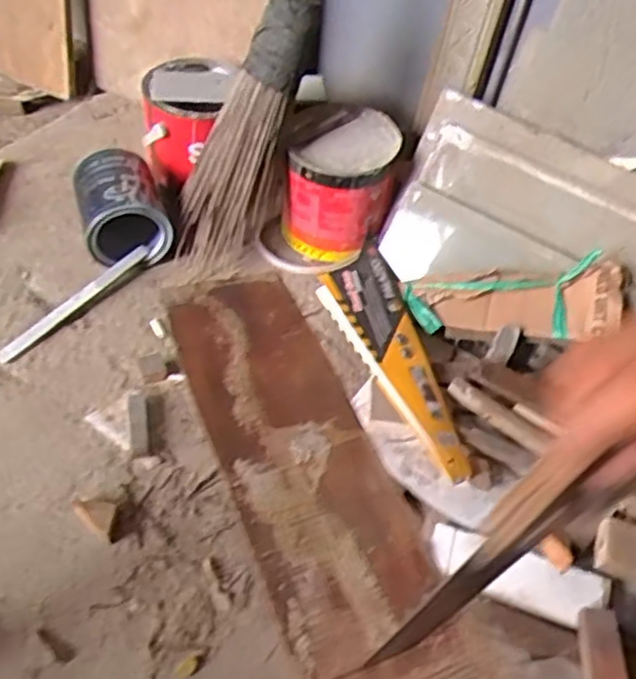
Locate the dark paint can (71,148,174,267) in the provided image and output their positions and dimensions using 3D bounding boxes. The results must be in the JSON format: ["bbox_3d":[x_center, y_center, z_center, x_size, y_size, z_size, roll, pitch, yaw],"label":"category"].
[{"bbox_3d":[-0.267,-0.178,0.947,0.109,0.107,0.124,-14,52,-19],"label":"dark paint can"}]

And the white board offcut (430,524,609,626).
[{"bbox_3d":[0.199,0.238,0.716,0.173,0.017,0.058,21,49,10],"label":"white board offcut"}]

